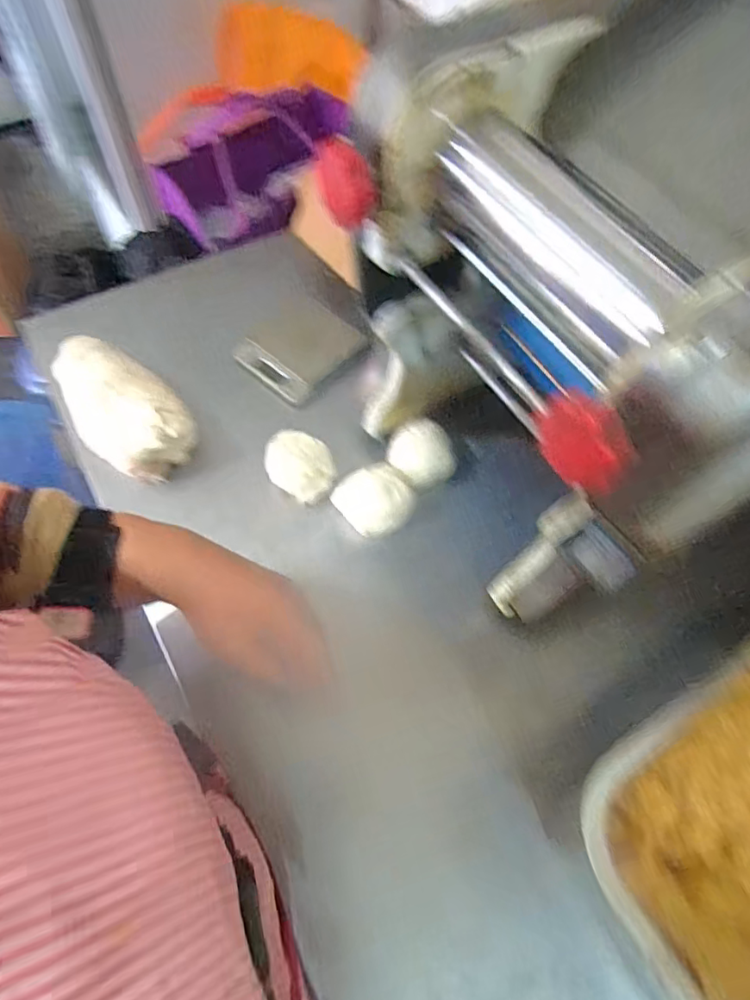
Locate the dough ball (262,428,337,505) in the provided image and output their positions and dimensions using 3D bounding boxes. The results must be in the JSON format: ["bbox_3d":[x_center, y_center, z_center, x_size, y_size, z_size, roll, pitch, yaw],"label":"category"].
[{"bbox_3d":[-0.076,-0.034,0.565,0.068,0.042,0.058,4,62,-1],"label":"dough ball"}]

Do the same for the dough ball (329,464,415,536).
[{"bbox_3d":[0.001,0.004,0.570,0.070,0.054,0.064,1,63,-3],"label":"dough ball"}]

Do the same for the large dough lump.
[{"bbox_3d":[-0.267,-0.101,0.586,0.094,0.072,0.176,-37,70,-20],"label":"large dough lump"}]

